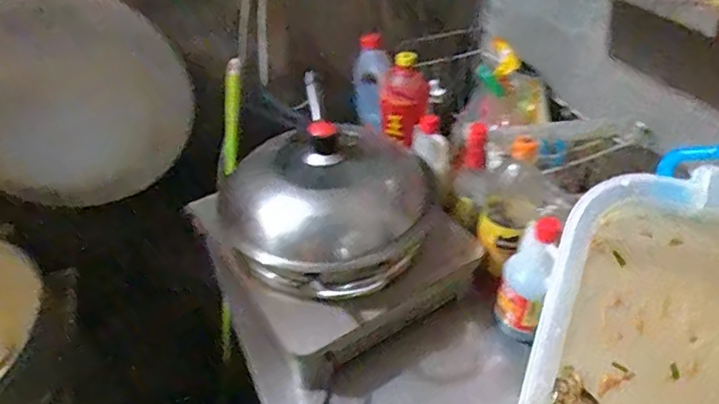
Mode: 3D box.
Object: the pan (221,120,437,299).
[{"bbox_3d":[-0.065,-0.005,0.840,0.332,0.183,0.255,22,43,30],"label":"pan"}]

